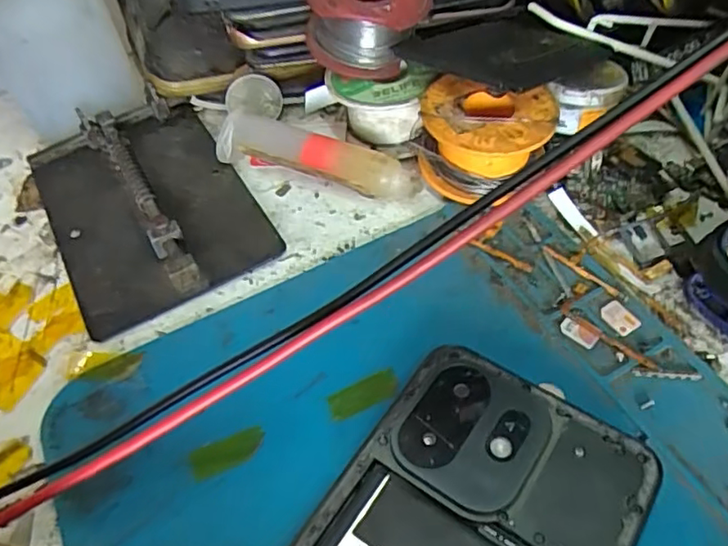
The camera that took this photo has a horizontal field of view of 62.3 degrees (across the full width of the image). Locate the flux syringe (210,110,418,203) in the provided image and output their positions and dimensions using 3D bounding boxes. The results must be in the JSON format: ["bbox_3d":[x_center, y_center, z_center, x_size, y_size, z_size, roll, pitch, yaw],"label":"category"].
[{"bbox_3d":[-0.019,-0.049,0.259,0.090,0.020,0.017,15,55,17],"label":"flux syringe"}]

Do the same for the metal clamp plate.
[{"bbox_3d":[-0.093,-0.032,0.256,0.077,0.015,0.119,-27,54,-15],"label":"metal clamp plate"}]

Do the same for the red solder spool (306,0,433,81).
[{"bbox_3d":[0.001,-0.113,0.262,0.053,0.034,0.049,-6,52,1],"label":"red solder spool"}]

